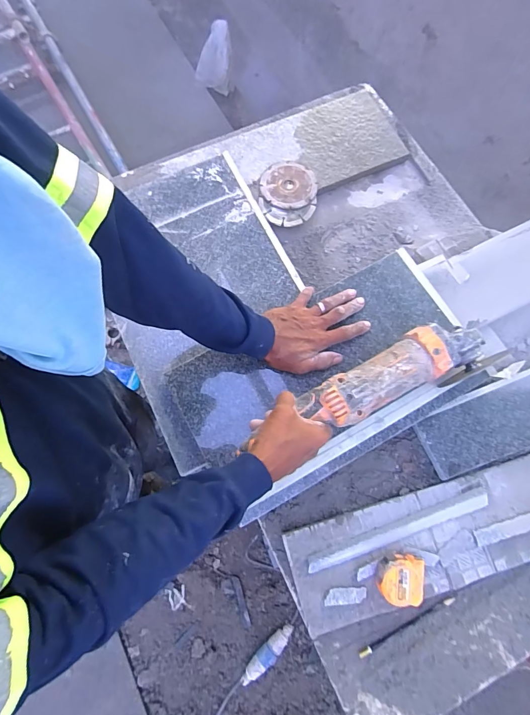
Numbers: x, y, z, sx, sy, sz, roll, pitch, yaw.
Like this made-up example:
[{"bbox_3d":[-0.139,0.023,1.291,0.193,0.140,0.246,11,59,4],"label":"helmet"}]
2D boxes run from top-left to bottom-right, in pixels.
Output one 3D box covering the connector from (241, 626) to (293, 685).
[{"bbox_3d":[0.010,0.885,1.117,0.195,0.038,0.046,-36,76,-25],"label":"connector"}]

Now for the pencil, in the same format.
[{"bbox_3d":[0.191,0.361,0.502,0.146,0.011,0.011,-25,75,-8],"label":"pencil"}]

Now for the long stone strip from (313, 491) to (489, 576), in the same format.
[{"bbox_3d":[0.187,0.242,0.520,0.266,0.010,0.022,-18,74,-6],"label":"long stone strip"}]

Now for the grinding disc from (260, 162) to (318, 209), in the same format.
[{"bbox_3d":[0.045,-0.325,0.702,0.102,0.006,0.098,0,73,0],"label":"grinding disc"}]

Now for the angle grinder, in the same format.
[{"bbox_3d":[0.169,0.027,0.516,0.257,0.083,0.080,-19,74,-7],"label":"angle grinder"}]

